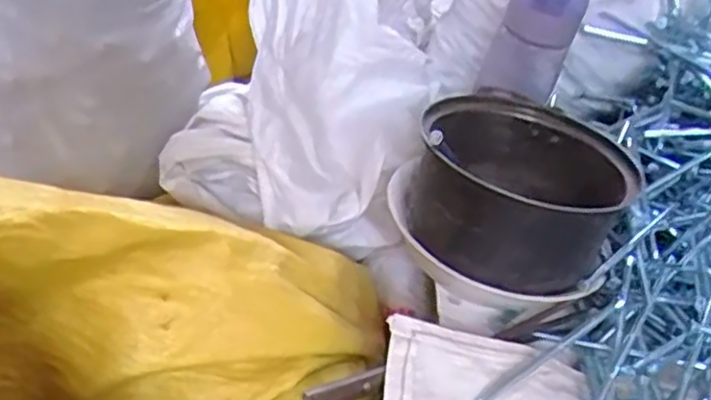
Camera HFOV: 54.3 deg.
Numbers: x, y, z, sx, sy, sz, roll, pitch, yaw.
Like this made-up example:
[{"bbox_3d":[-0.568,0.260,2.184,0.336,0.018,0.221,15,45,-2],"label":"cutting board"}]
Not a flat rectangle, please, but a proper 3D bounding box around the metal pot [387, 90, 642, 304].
[{"bbox_3d":[0.122,-0.005,0.570,0.182,0.109,0.170,9,37,-7],"label":"metal pot"}]

